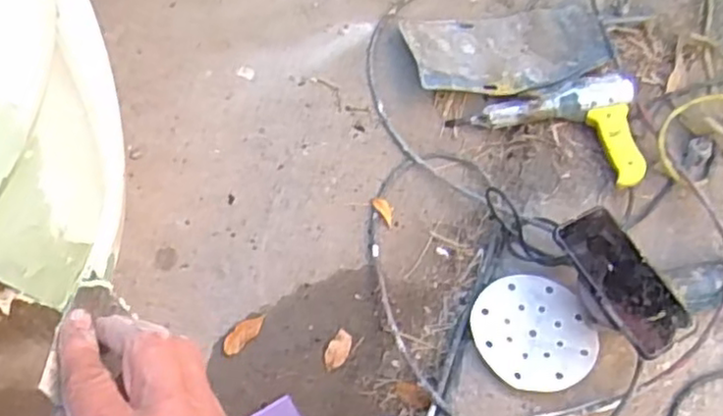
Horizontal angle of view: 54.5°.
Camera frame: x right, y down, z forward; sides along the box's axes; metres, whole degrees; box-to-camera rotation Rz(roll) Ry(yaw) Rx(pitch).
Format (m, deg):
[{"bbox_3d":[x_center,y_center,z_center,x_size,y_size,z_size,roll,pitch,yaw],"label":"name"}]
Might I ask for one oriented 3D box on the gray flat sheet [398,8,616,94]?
[{"bbox_3d":[0.204,-0.231,1.004,0.281,0.042,0.147,-8,65,-11],"label":"gray flat sheet"}]

